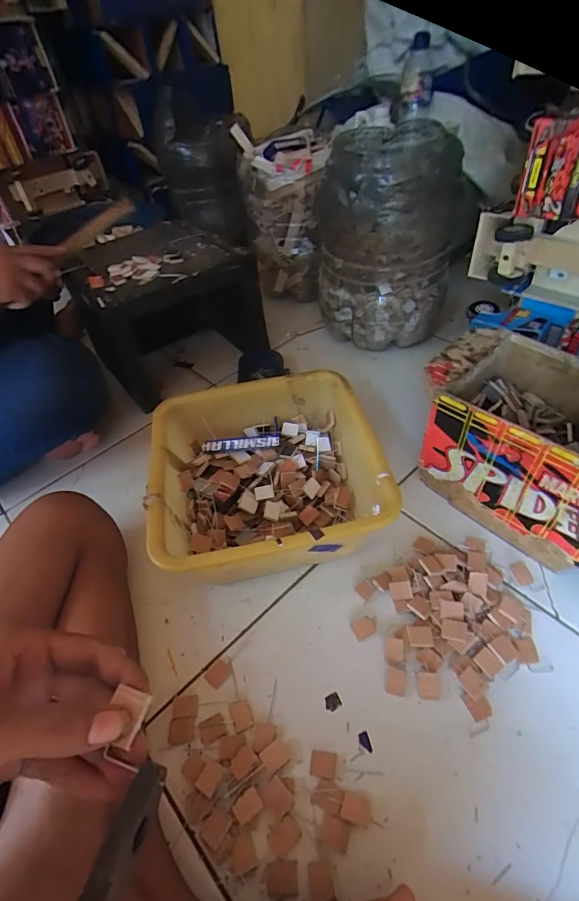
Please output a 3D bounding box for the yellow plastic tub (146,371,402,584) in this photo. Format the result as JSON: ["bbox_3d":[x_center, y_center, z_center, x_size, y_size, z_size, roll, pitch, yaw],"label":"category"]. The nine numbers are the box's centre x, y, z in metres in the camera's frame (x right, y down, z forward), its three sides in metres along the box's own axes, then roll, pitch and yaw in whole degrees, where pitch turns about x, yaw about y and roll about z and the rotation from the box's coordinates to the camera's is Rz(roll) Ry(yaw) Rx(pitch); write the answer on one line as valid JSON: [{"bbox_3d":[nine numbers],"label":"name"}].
[{"bbox_3d":[-0.029,0.043,0.545,0.257,0.125,0.260,-12,47,-4],"label":"yellow plastic tub"}]

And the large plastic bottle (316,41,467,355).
[{"bbox_3d":[0.166,-0.366,0.739,0.220,0.313,0.215,0,47,7],"label":"large plastic bottle"}]

